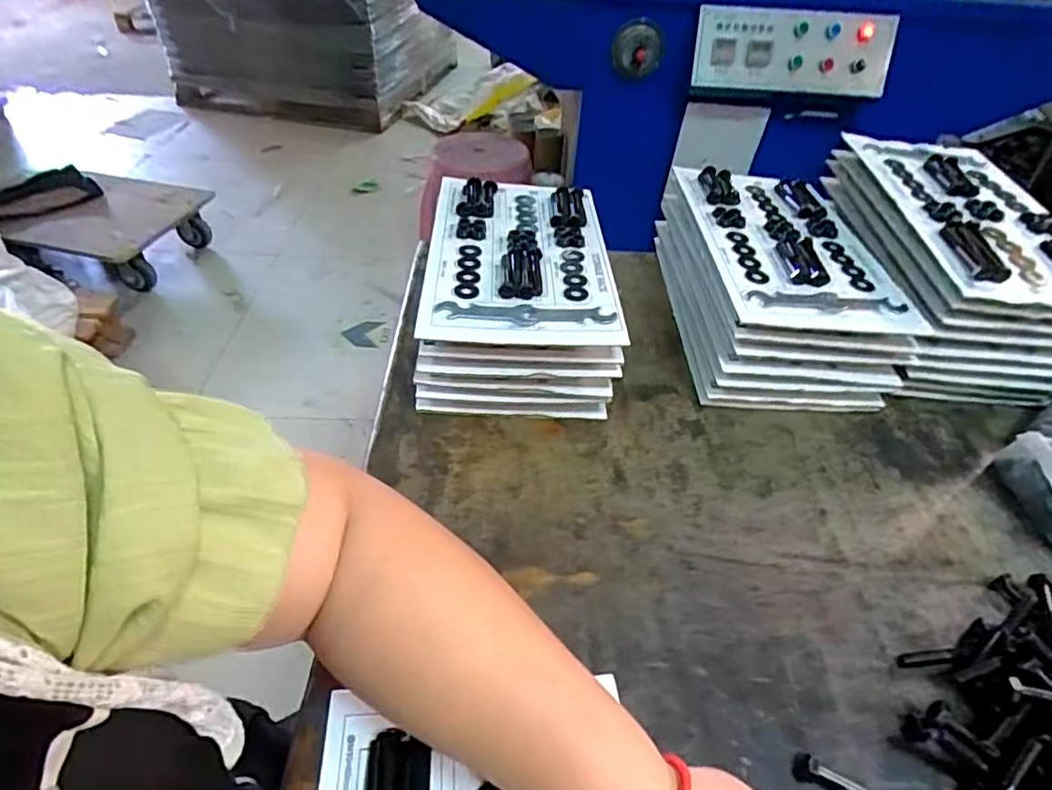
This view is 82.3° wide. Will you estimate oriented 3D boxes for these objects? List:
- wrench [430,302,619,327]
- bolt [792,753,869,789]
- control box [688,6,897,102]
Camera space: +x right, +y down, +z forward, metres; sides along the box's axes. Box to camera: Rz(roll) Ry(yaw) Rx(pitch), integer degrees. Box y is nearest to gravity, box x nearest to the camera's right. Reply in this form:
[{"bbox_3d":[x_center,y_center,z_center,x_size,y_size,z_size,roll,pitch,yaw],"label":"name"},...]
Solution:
[{"bbox_3d":[0.000,-0.075,0.559,0.165,0.004,0.028,1,43,-4],"label":"wrench"},{"bbox_3d":[0.204,0.240,0.369,0.074,0.011,0.016,18,44,13],"label":"bolt"},{"bbox_3d":[0.615,-0.780,1.390,0.467,0.186,0.080,0,43,-6],"label":"control box"}]

